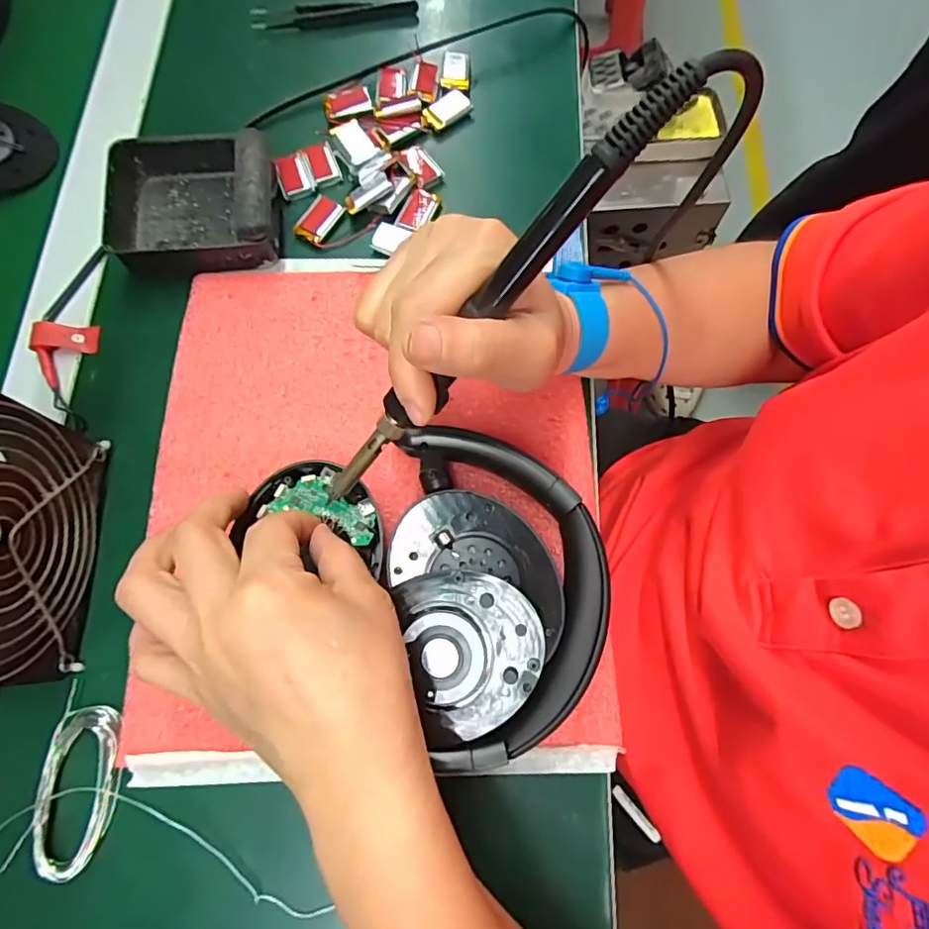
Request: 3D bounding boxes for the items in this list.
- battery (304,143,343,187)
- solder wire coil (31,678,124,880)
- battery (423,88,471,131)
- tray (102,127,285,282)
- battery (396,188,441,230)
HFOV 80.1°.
[{"bbox_3d":[-0.093,-0.197,0.361,0.018,0.008,0.025,-21,74,-5],"label":"battery"},{"bbox_3d":[-0.176,0.144,0.252,0.036,0.006,0.076,4,74,2],"label":"solder wire coil"},{"bbox_3d":[-0.012,-0.242,0.376,0.035,0.008,0.020,-43,78,-11],"label":"battery"},{"bbox_3d":[-0.165,-0.159,0.333,0.102,0.030,0.080,-5,74,-1],"label":"tray"},{"bbox_3d":[-0.030,-0.161,0.351,0.020,0.007,0.031,24,75,7],"label":"battery"}]

